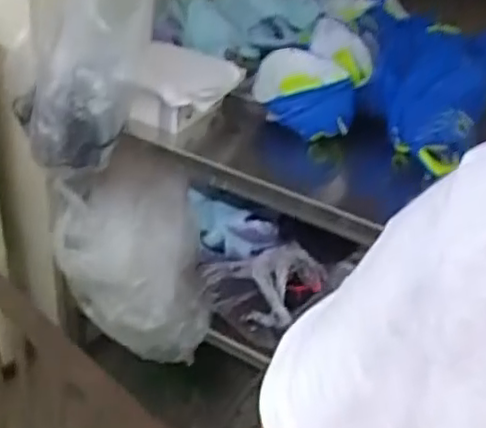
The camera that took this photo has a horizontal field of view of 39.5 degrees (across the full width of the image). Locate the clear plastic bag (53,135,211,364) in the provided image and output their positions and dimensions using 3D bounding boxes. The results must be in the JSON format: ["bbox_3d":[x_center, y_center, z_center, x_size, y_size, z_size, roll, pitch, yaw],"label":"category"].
[{"bbox_3d":[-0.234,0.072,1.382,0.306,0.418,0.223,0,34,-9],"label":"clear plastic bag"}]

